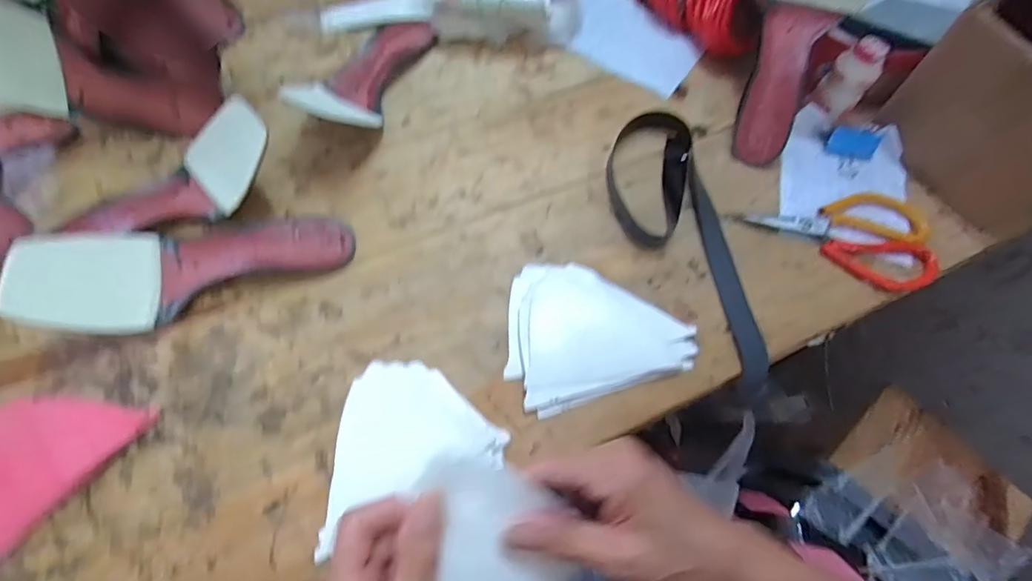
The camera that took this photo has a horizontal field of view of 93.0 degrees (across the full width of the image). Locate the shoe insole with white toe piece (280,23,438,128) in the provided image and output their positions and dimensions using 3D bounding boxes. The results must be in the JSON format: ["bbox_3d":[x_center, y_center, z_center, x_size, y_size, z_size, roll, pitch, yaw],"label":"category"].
[{"bbox_3d":[-0.161,-0.249,0.547,0.088,0.033,0.191,22,65,9],"label":"shoe insole with white toe piece"}]

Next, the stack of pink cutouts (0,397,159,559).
[{"bbox_3d":[-0.362,0.121,0.361,0.096,0.011,0.138,36,68,15],"label":"stack of pink cutouts"}]

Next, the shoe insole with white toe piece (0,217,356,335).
[{"bbox_3d":[-0.268,-0.026,0.421,0.243,0.052,0.089,-13,64,-22],"label":"shoe insole with white toe piece"}]

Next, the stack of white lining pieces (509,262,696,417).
[{"bbox_3d":[0.065,0.029,0.431,0.153,0.013,0.126,-16,65,-9],"label":"stack of white lining pieces"}]

